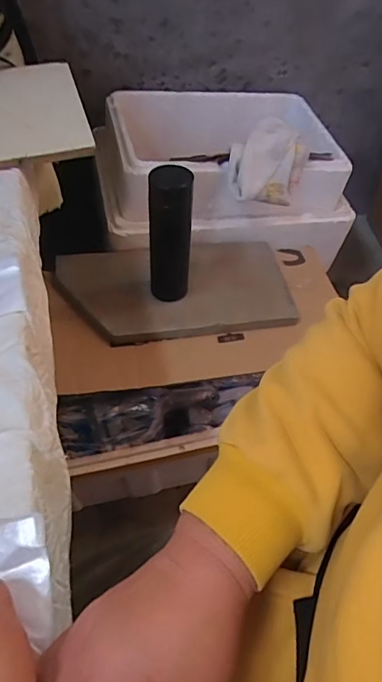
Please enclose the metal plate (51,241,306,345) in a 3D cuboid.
[{"bbox_3d":[-0.023,-0.093,0.796,0.380,0.012,0.205,-6,56,-8],"label":"metal plate"}]

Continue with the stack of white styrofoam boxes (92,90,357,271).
[{"bbox_3d":[0.065,-0.356,0.903,0.476,0.171,0.338,-1,56,-5],"label":"stack of white styrofoam boxes"}]

